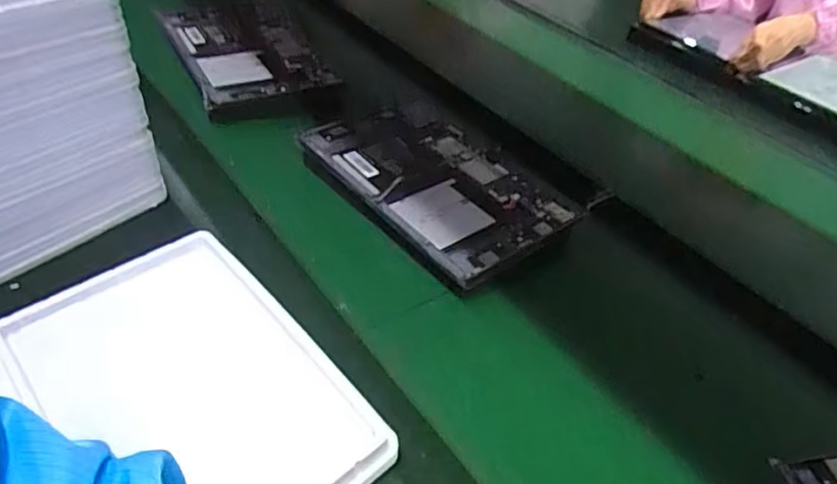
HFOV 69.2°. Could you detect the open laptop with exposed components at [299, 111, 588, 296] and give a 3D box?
[{"bbox_3d":[0.018,-0.063,0.605,0.162,0.021,0.254,-31,53,-30],"label":"open laptop with exposed components"}]

